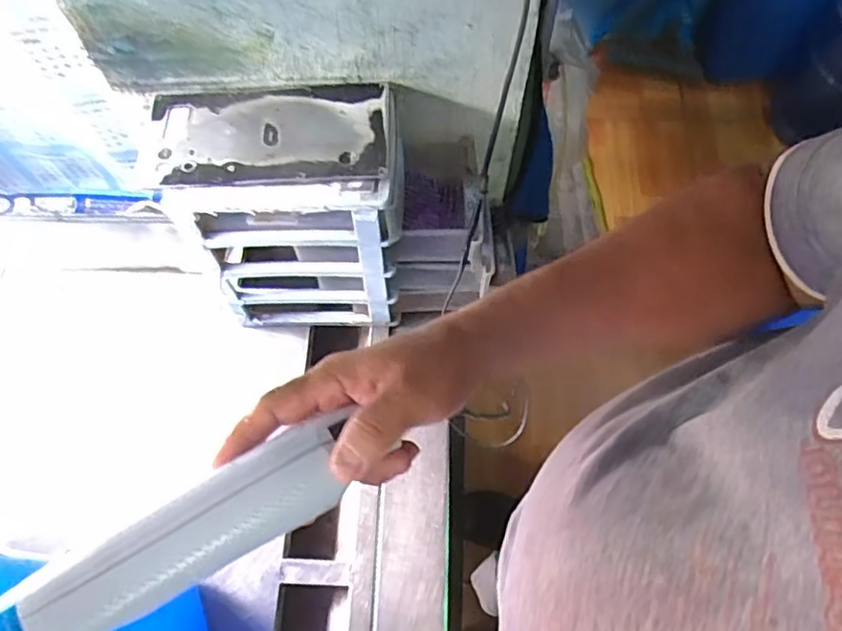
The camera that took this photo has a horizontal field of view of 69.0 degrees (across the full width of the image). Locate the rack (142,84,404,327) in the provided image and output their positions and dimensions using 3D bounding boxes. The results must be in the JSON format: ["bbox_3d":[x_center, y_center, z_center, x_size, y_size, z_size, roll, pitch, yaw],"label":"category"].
[{"bbox_3d":[-0.145,-0.117,0.710,0.246,0.251,0.163,0,66,1],"label":"rack"}]

